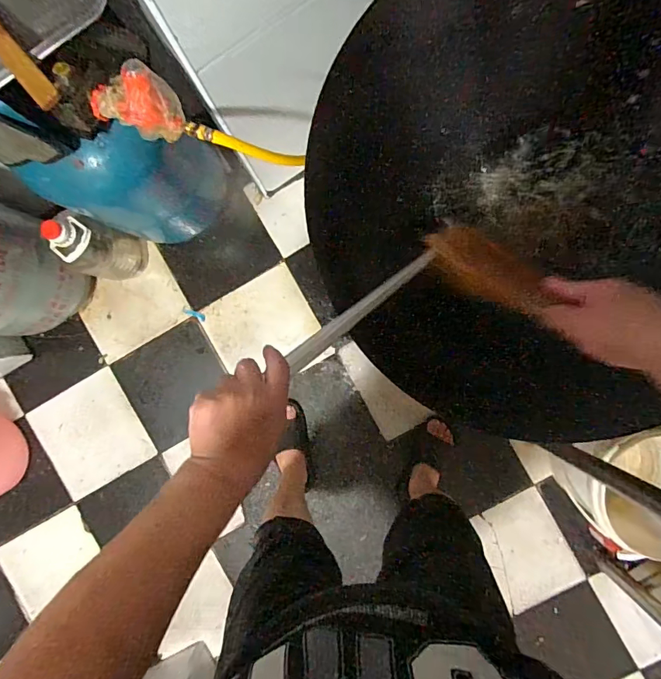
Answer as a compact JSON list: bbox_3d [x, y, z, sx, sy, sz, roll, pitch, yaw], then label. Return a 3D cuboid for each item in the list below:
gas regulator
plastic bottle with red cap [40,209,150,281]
[{"bbox_3d":[-0.283,-0.348,0.638,0.126,0.067,0.081,24,92,1],"label":"gas regulator"},{"bbox_3d":[-0.606,-0.230,1.148,0.140,0.299,0.137,19,92,1],"label":"plastic bottle with red cap"}]

